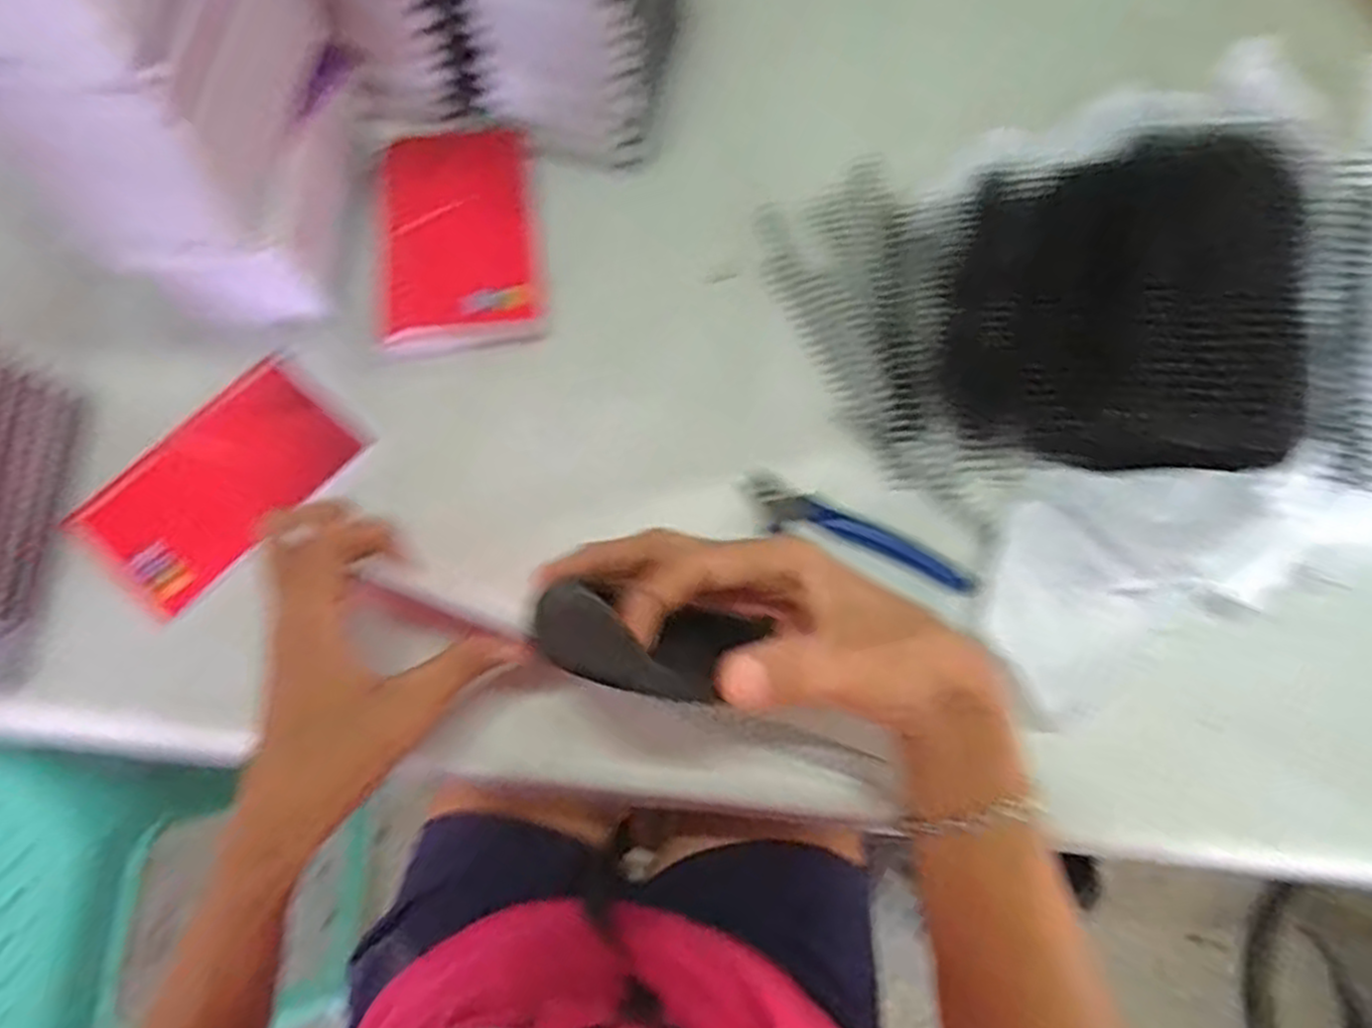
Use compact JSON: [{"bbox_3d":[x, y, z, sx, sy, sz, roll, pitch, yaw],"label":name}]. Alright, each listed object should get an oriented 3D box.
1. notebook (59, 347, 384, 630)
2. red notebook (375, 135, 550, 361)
[{"bbox_3d":[-0.240,-0.018,0.412,0.081,0.008,0.131,42,75,11],"label":"notebook"},{"bbox_3d":[-0.130,-0.161,0.451,0.087,0.006,0.144,-7,72,-5],"label":"red notebook"}]

